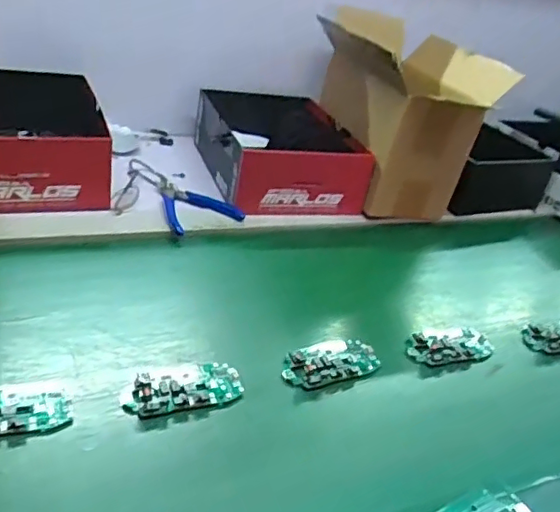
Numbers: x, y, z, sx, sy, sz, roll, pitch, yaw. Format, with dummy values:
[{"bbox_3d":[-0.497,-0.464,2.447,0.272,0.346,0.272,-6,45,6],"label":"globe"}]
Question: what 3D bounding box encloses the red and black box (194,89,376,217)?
[{"bbox_3d":[-0.004,-0.157,0.826,0.182,0.087,0.230,-6,31,-21],"label":"red and black box"}]

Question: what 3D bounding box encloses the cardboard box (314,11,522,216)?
[{"bbox_3d":[0.175,-0.205,0.862,0.172,0.228,0.265,-6,32,-23],"label":"cardboard box"}]

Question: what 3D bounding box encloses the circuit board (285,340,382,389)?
[{"bbox_3d":[0.049,0.100,0.561,0.098,0.013,0.050,-13,35,-31],"label":"circuit board"}]

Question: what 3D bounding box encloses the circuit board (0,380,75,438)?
[{"bbox_3d":[-0.209,0.113,0.442,0.097,0.020,0.050,-8,32,-25],"label":"circuit board"}]

